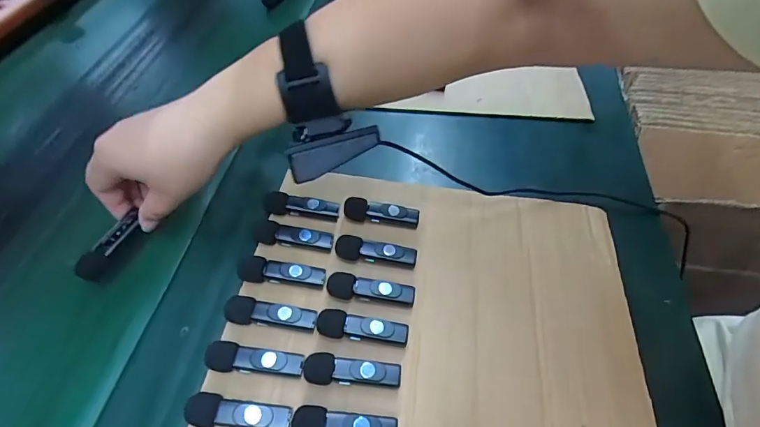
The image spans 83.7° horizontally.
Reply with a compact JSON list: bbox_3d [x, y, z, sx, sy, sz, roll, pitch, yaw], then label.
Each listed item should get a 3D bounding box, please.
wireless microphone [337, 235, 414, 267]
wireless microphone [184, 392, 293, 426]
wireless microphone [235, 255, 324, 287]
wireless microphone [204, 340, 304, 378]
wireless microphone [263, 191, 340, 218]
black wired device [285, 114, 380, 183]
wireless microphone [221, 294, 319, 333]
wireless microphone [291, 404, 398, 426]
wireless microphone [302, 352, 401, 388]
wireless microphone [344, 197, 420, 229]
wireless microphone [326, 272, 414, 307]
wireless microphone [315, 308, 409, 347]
[{"bbox_3d":[-0.004,0.032,0.342,0.064,0.015,0.016,7,52,7],"label":"wireless microphone"},{"bbox_3d":[-0.088,0.124,0.264,0.064,0.015,0.018,3,52,4],"label":"wireless microphone"},{"bbox_3d":[-0.075,0.044,0.325,0.065,0.011,0.017,3,52,4],"label":"wireless microphone"},{"bbox_3d":[-0.083,0.099,0.284,0.063,0.014,0.017,4,52,5],"label":"wireless microphone"},{"bbox_3d":[-0.067,-0.007,0.365,0.064,0.013,0.015,4,52,5],"label":"wireless microphone"},{"bbox_3d":[-0.034,-0.047,0.313,0.068,0.023,0.016,-22,59,-3],"label":"black wired device"},{"bbox_3d":[-0.078,0.072,0.305,0.063,0.014,0.018,3,52,4],"label":"wireless microphone"},{"bbox_3d":[-0.022,0.134,0.264,0.064,0.013,0.019,4,52,6],"label":"wireless microphone"},{"bbox_3d":[-0.019,0.106,0.284,0.064,0.015,0.018,3,52,4],"label":"wireless microphone"},{"bbox_3d":[0.001,0.000,0.365,0.063,0.016,0.015,6,52,7],"label":"wireless microphone"},{"bbox_3d":[-0.007,0.058,0.320,0.064,0.016,0.017,4,52,5],"label":"wireless microphone"},{"bbox_3d":[-0.013,0.081,0.302,0.064,0.016,0.017,4,52,5],"label":"wireless microphone"}]

